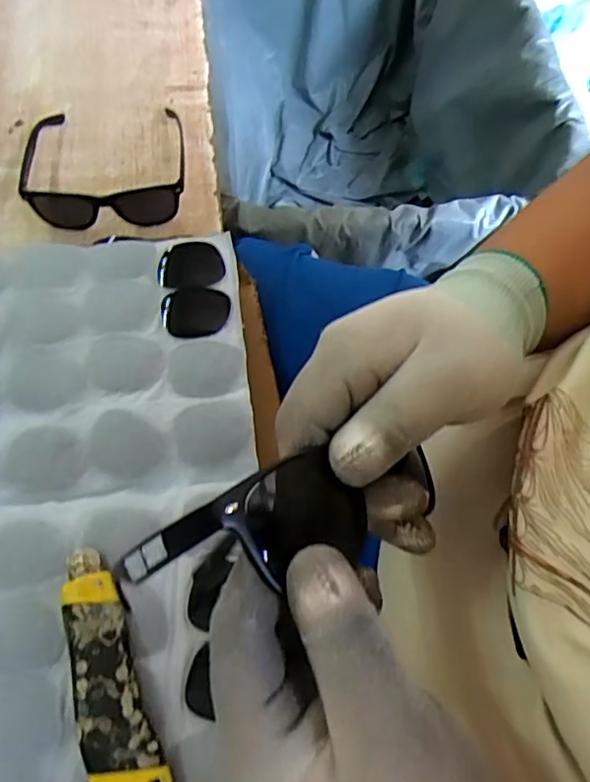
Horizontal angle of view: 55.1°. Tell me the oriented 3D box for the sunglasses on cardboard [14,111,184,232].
[{"bbox_3d":[-0.180,-0.227,0.542,0.152,0.044,0.143,-3,66,-5],"label":"sunglasses on cardboard"}]

